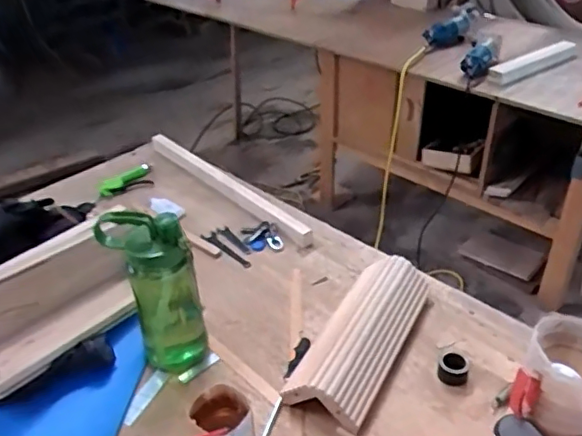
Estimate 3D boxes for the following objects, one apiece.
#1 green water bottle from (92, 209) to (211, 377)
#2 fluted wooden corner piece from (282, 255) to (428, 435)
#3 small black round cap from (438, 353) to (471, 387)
[{"bbox_3d":[-0.200,0.118,0.889,0.122,0.269,0.092,-14,36,-16],"label":"green water bottle"},{"bbox_3d":[0.114,0.178,0.952,0.129,0.063,0.341,15,38,24],"label":"fluted wooden corner piece"},{"bbox_3d":[0.252,0.235,0.913,0.044,0.030,0.044,-2,34,1],"label":"small black round cap"}]

